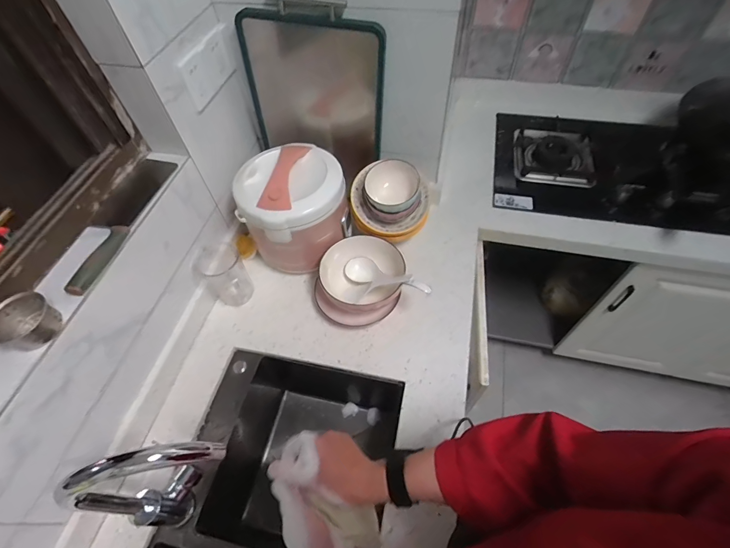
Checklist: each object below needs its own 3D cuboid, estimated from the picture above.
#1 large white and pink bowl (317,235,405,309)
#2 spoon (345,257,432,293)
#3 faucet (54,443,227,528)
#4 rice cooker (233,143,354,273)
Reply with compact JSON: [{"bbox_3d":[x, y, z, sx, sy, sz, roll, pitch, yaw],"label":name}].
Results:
[{"bbox_3d":[-0.006,0.004,0.798,0.175,0.081,0.168,-2,56,2],"label":"large white and pink bowl"},{"bbox_3d":[0.040,0.006,0.773,0.209,0.046,0.064,14,53,46],"label":"spoon"},{"bbox_3d":[-0.256,0.299,0.513,0.186,0.312,0.057,-9,56,-3],"label":"faucet"},{"bbox_3d":[-0.155,-0.144,0.828,0.217,0.205,0.193,-29,59,-15],"label":"rice cooker"}]

